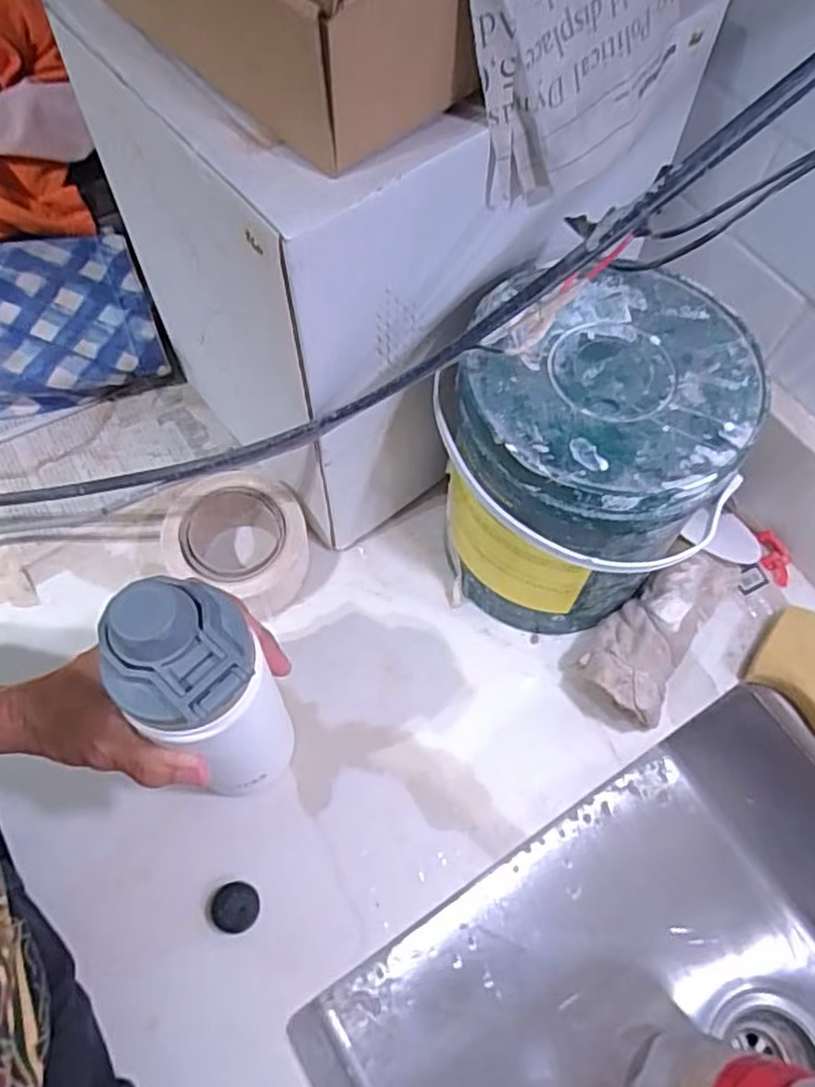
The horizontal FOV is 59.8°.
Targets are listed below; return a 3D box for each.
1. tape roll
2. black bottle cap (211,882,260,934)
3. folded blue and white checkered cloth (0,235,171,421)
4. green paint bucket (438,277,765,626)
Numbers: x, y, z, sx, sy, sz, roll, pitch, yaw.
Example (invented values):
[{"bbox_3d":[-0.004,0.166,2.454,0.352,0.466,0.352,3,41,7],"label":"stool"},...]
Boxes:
[{"bbox_3d":[-0.130,-0.004,0.550,0.107,0.052,0.098,1,62,-2],"label":"tape roll"},{"bbox_3d":[-0.110,0.233,0.454,0.028,0.015,0.028,1,62,-2],"label":"black bottle cap"},{"bbox_3d":[-0.340,-0.179,0.611,0.240,0.089,0.134,-15,64,-10],"label":"folded blue and white checkered cloth"},{"bbox_3d":[0.116,-0.042,0.494,0.180,0.209,0.174,1,62,-2],"label":"green paint bucket"}]

